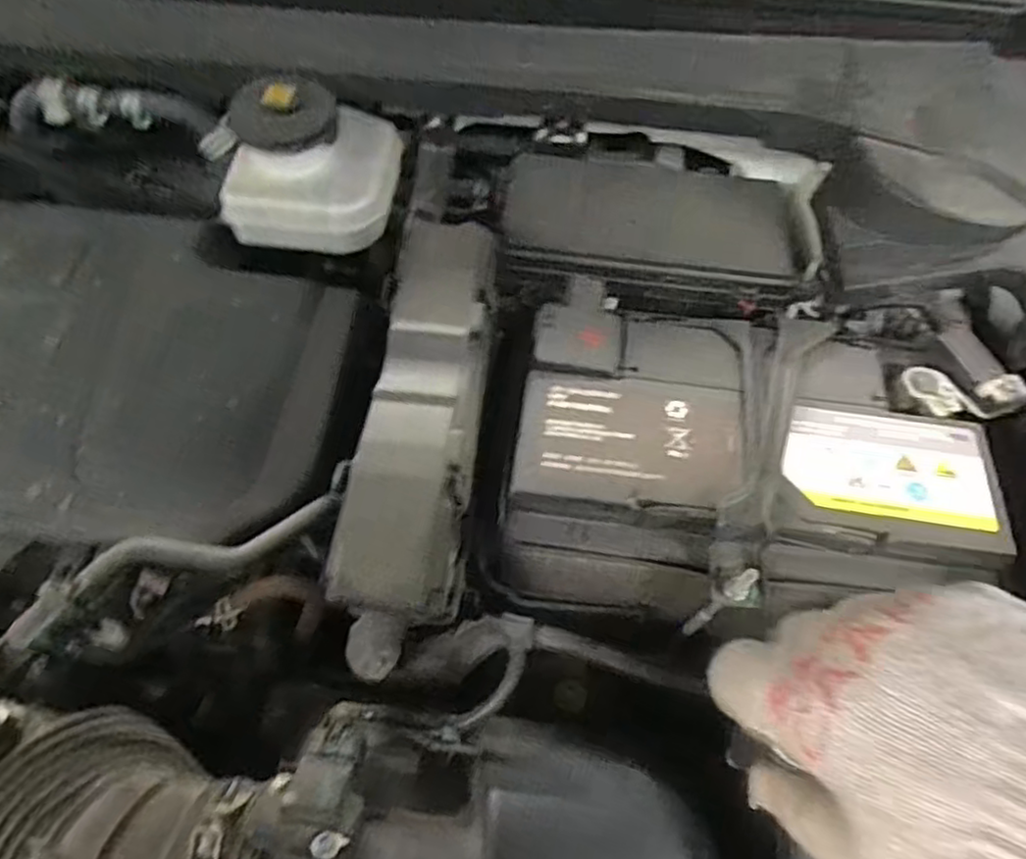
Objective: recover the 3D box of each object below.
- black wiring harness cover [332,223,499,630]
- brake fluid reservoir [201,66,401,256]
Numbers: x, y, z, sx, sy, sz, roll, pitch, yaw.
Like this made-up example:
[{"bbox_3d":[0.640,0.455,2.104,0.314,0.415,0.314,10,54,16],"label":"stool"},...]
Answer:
[{"bbox_3d":[-0.050,-0.016,0.397,0.066,0.048,0.253,5,58,2],"label":"black wiring harness cover"},{"bbox_3d":[-0.145,-0.195,0.491,0.116,0.084,0.118,22,60,12],"label":"brake fluid reservoir"}]

